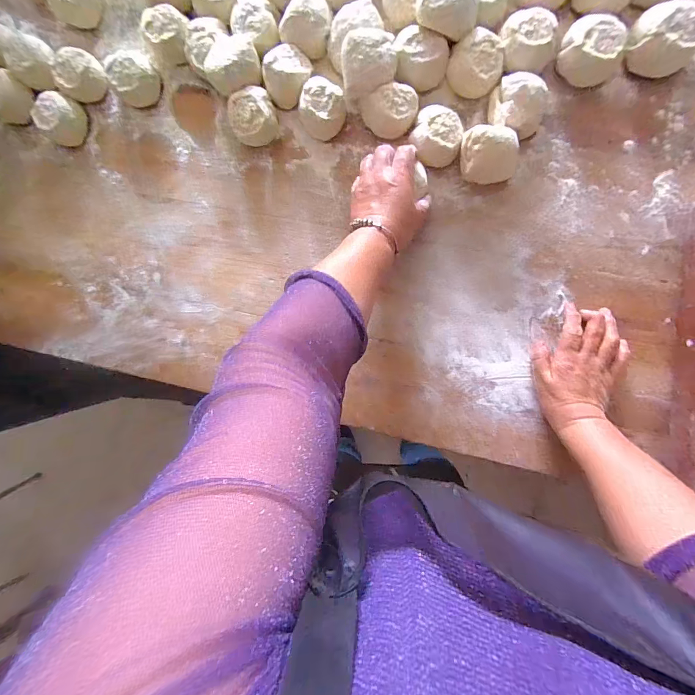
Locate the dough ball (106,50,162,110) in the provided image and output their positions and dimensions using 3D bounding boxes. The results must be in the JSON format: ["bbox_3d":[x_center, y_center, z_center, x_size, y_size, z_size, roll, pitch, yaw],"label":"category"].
[{"bbox_3d":[-0.303,-0.389,0.516,0.058,0.044,0.063,0,92,9],"label":"dough ball"}]

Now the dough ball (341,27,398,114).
[{"bbox_3d":[0.027,-0.353,0.456,0.070,0.074,0.059,-8,90,9],"label":"dough ball"}]

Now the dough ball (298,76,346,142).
[{"bbox_3d":[-0.033,-0.318,0.478,0.052,0.050,0.057,0,92,9],"label":"dough ball"}]

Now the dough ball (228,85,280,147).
[{"bbox_3d":[-0.131,-0.314,0.496,0.064,0.043,0.070,0,92,9],"label":"dough ball"}]

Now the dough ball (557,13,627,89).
[{"bbox_3d":[0.290,-0.354,0.430,0.073,0.044,0.057,39,97,6],"label":"dough ball"}]

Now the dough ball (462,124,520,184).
[{"bbox_3d":[0.177,-0.238,0.450,0.071,0.058,0.055,7,93,9],"label":"dough ball"}]

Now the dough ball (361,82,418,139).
[{"bbox_3d":[0.054,-0.302,0.468,0.074,0.047,0.055,-6,91,9],"label":"dough ball"}]

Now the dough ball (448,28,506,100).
[{"bbox_3d":[0.161,-0.354,0.451,0.065,0.041,0.060,0,92,9],"label":"dough ball"}]

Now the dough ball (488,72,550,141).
[{"bbox_3d":[0.210,-0.299,0.446,0.069,0.042,0.064,0,92,9],"label":"dough ball"}]

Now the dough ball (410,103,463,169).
[{"bbox_3d":[0.114,-0.267,0.463,0.063,0.041,0.061,0,92,9],"label":"dough ball"}]

